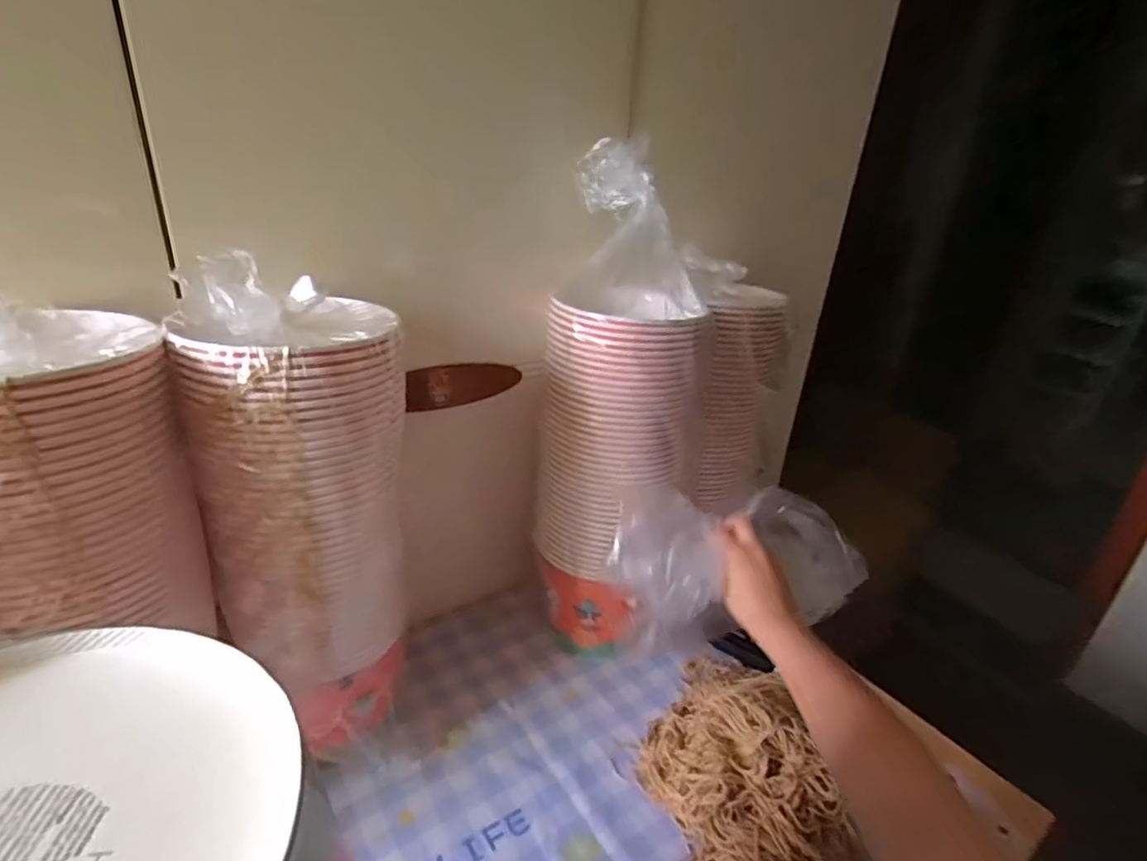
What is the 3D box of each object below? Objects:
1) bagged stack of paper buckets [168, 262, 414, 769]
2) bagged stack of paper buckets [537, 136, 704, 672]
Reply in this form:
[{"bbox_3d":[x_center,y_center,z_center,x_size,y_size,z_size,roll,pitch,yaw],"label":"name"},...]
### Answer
[{"bbox_3d":[-0.225,0.073,0.527,0.153,0.399,0.168,-5,27,-19],"label":"bagged stack of paper buckets"},{"bbox_3d":[0.058,-0.005,0.666,0.180,0.529,0.144,6,25,3],"label":"bagged stack of paper buckets"}]

